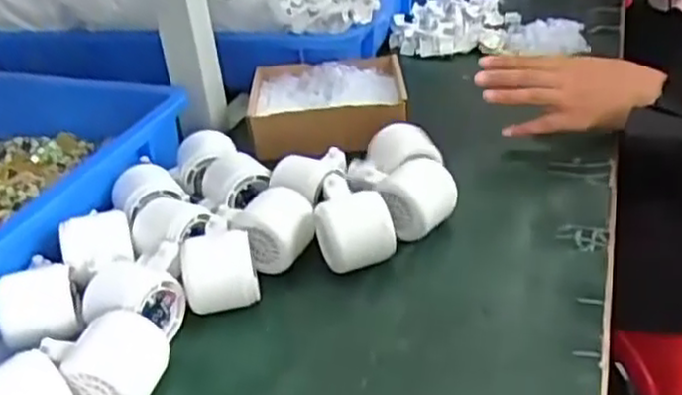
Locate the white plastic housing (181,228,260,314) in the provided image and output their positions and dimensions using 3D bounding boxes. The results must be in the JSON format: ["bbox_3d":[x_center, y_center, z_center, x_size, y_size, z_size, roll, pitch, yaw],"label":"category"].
[{"bbox_3d":[-0.093,0.055,0.548,0.053,0.046,0.054,-9,32,-7],"label":"white plastic housing"}]

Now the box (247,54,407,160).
[{"bbox_3d":[-0.016,-0.097,0.767,0.169,0.057,0.145,-2,32,5],"label":"box"}]

